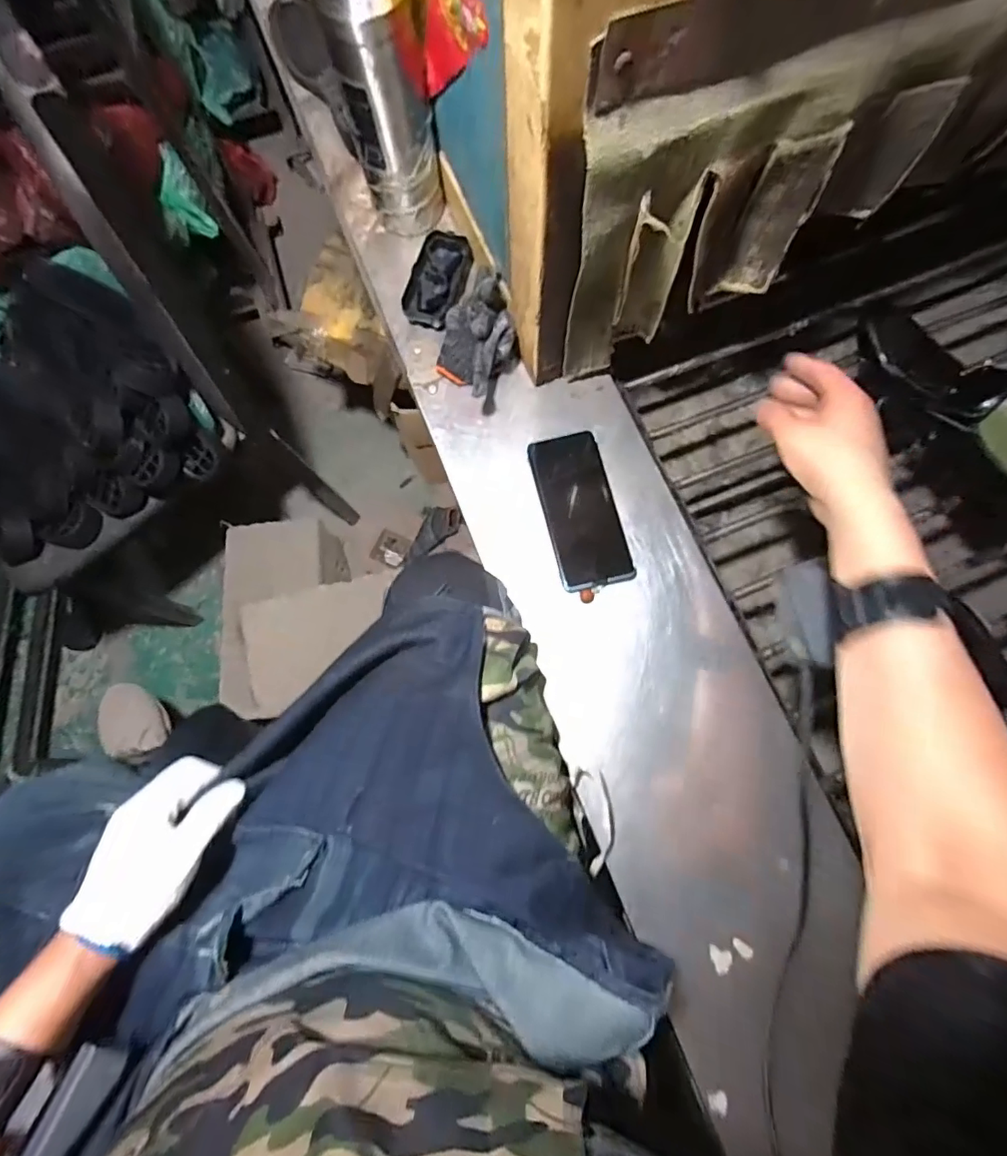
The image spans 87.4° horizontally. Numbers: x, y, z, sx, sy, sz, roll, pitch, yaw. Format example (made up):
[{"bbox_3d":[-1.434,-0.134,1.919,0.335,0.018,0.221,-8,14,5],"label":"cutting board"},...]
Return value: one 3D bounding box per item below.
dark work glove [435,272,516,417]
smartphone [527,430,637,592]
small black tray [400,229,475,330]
[{"bbox_3d":[-0.030,-0.245,0.547,0.084,0.082,0.124,-5,77,0],"label":"dark work glove"},{"bbox_3d":[0.078,-0.069,0.531,0.072,0.015,0.158,-13,77,-2],"label":"smartphone"},{"bbox_3d":[-0.071,-0.337,0.592,0.059,0.020,0.111,18,78,5],"label":"small black tray"}]

